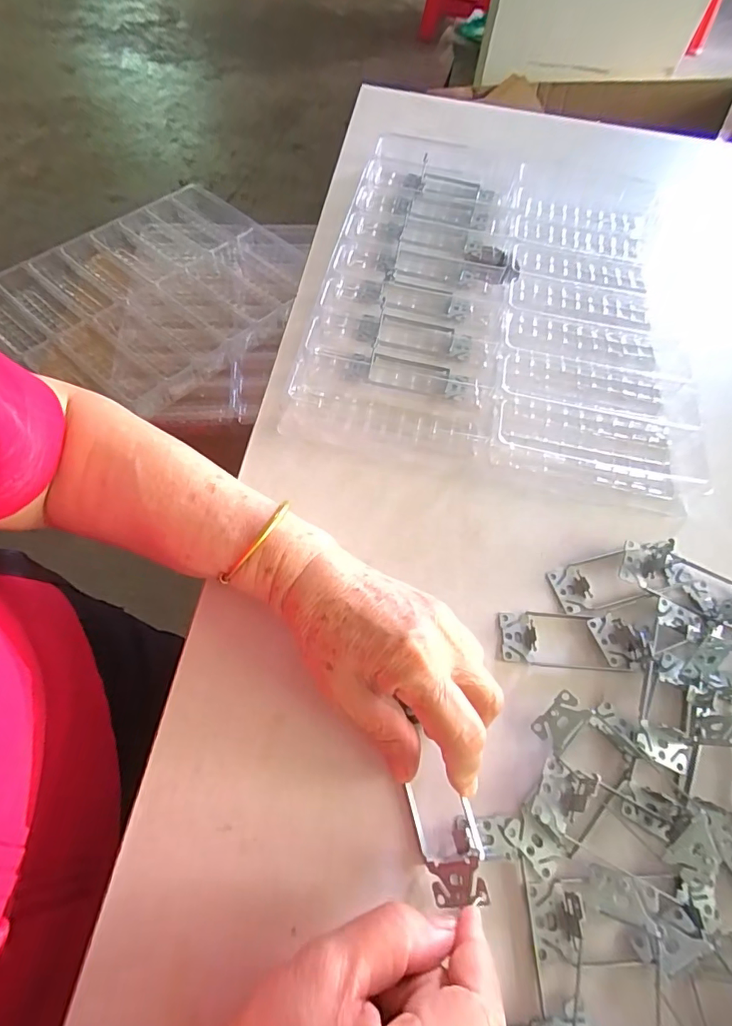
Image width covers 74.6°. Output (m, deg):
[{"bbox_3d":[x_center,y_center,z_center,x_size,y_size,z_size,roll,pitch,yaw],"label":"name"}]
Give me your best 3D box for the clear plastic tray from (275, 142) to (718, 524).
[{"bbox_3d":[0.135,-0.219,0.473,0.352,0.028,0.417,12,62,2],"label":"clear plastic tray"}]

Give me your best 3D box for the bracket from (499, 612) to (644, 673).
[{"bbox_3d":[0.137,0.085,0.322,0.089,0.012,0.036,5,62,-1],"label":"bracket"}]

